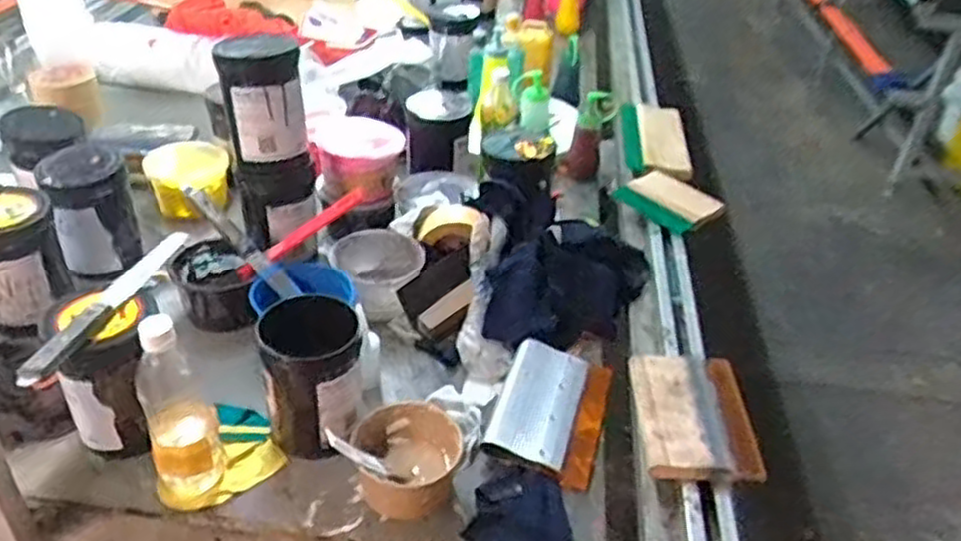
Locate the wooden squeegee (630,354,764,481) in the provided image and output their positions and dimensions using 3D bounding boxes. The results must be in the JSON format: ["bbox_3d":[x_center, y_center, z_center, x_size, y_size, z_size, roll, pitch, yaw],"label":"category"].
[{"bbox_3d":[0.248,0.179,0.911,0.131,0.050,0.186,3,35,-2],"label":"wooden squeegee"}]

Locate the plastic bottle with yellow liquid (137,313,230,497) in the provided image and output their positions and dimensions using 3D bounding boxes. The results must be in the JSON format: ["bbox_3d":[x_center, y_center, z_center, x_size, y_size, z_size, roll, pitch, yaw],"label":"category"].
[{"bbox_3d":[-0.302,0.141,0.782,0.068,0.216,0.055,-14,39,-23],"label":"plastic bottle with yellow liquid"}]

